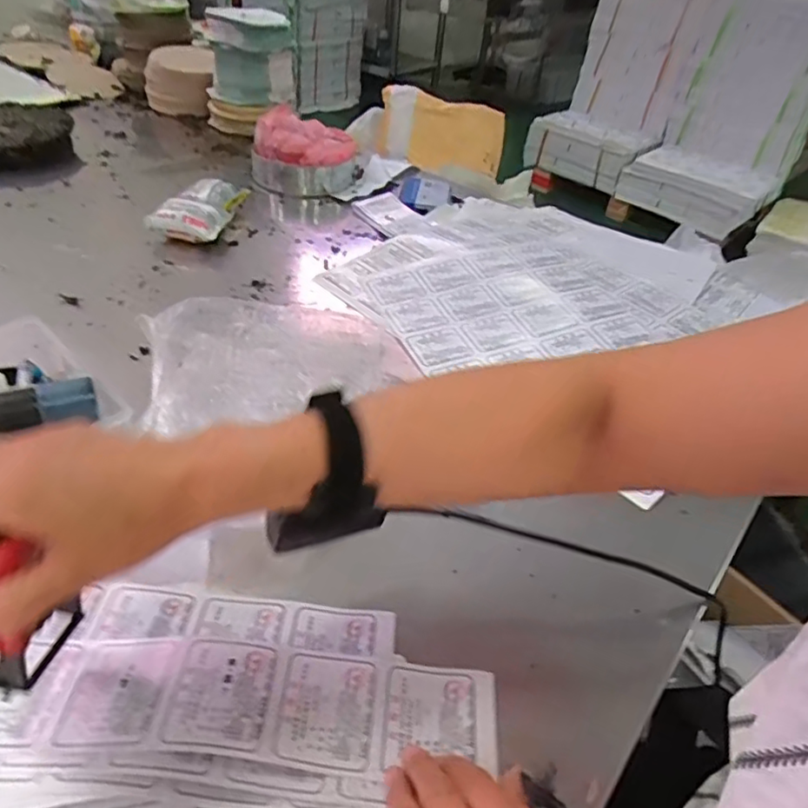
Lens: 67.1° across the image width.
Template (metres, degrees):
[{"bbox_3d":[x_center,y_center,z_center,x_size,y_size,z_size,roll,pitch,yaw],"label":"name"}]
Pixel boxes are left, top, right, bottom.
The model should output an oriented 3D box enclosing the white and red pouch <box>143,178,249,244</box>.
[{"bbox_3d":[-0.282,-0.272,0.849,0.095,0.048,0.157,7,40,0],"label":"white and red pouch"}]

